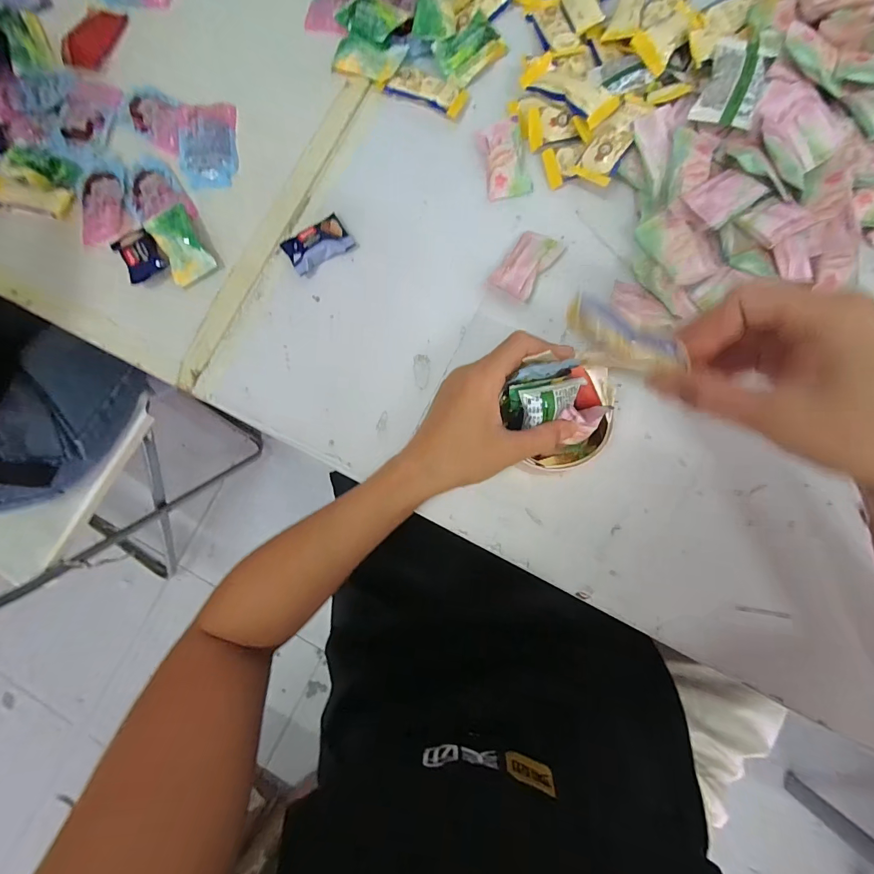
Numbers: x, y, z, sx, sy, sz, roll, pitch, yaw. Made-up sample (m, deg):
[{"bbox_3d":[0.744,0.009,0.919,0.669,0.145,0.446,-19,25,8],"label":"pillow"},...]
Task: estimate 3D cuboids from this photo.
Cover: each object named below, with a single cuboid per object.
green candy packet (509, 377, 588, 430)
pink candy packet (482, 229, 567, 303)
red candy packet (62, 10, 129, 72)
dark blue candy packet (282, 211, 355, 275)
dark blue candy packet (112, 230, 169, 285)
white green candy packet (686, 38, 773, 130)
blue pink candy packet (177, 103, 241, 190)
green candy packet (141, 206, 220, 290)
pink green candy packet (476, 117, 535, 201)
[{"bbox_3d":[0.076,-0.024,0.275,0.048,0.014,0.027,-12,82,2],"label":"green candy packet"},{"bbox_3d":[0.076,-0.145,0.344,0.036,0.014,0.064,35,86,8],"label":"pink candy packet"},{"bbox_3d":[-0.352,-0.410,0.419,0.048,0.006,0.073,27,85,7],"label":"red candy packet"},{"bbox_3d":[-0.104,-0.168,0.354,0.055,0.015,0.033,-34,81,-1],"label":"dark blue candy packet"},{"bbox_3d":[-0.265,-0.164,0.363,0.034,0.007,0.048,-32,81,-1],"label":"dark blue candy packet"},{"bbox_3d":[0.228,-0.274,0.311,0.042,0.014,0.069,21,84,6],"label":"white green candy packet"},{"bbox_3d":[-0.213,-0.272,0.378,0.052,0.009,0.080,-6,82,3],"label":"blue pink candy packet"},{"bbox_3d":[-0.231,-0.172,0.364,0.038,0.014,0.073,-32,81,-1],"label":"green candy packet"},{"bbox_3d":[0.059,-0.242,0.357,0.036,0.015,0.064,-12,82,2],"label":"pink green candy packet"}]

